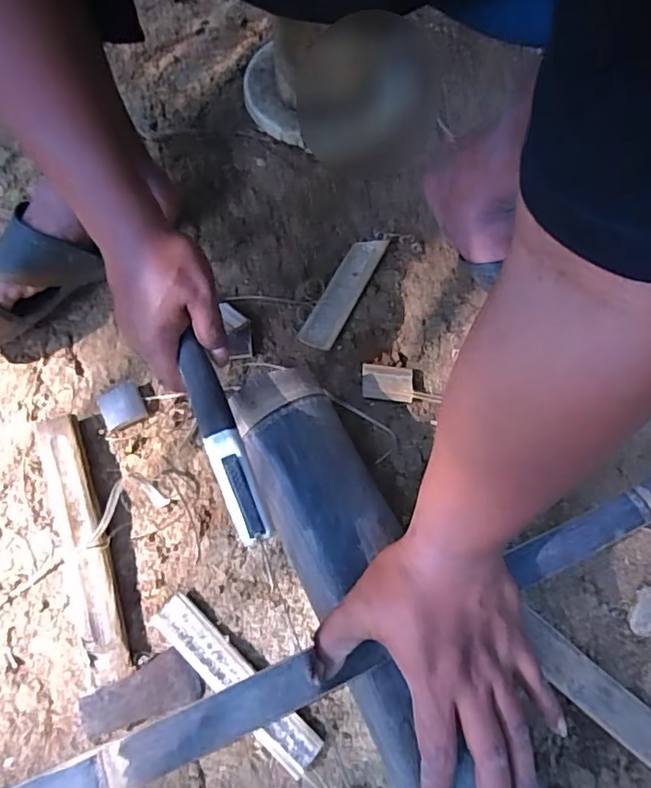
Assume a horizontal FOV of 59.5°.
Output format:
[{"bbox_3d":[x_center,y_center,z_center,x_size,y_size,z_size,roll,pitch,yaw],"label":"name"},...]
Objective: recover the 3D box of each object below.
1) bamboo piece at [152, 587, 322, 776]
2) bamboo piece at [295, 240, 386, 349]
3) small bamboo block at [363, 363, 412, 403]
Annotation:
[{"bbox_3d":[-0.073,0.228,0.454,0.163,0.013,0.033,39,74,16],"label":"bamboo piece"},{"bbox_3d":[0.019,-0.109,0.604,0.035,0.009,0.144,24,70,11],"label":"bamboo piece"},{"bbox_3d":[0.060,-0.010,0.560,0.050,0.012,0.035,8,68,5],"label":"small bamboo block"}]

